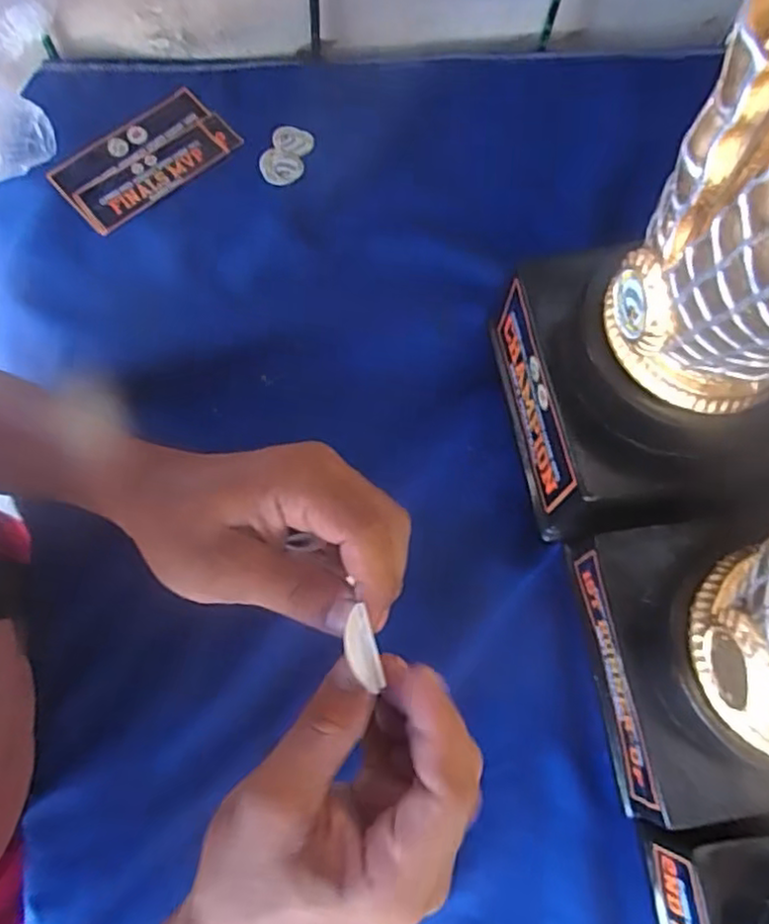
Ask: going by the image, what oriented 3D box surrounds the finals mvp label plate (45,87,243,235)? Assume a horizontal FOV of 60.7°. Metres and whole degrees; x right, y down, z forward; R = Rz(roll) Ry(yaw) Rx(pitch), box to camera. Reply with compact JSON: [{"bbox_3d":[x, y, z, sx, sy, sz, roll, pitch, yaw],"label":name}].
[{"bbox_3d":[-0.198,-0.252,0.546,0.145,0.011,0.070,-43,87,-16],"label":"finals mvp label plate"}]

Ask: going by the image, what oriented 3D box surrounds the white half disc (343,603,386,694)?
[{"bbox_3d":[-0.009,0.072,0.251,0.012,0.009,0.030,-15,83,-7],"label":"white half disc"}]

